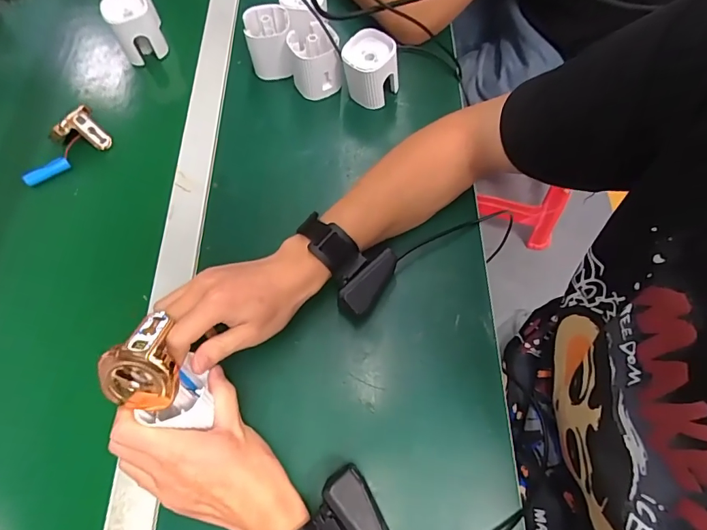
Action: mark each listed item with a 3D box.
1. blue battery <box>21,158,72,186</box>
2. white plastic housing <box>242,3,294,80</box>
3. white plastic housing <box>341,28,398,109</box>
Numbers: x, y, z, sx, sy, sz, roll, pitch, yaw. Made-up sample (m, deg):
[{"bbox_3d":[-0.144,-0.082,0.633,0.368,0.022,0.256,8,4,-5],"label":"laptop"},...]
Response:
[{"bbox_3d":[-0.352,-0.107,0.488,0.050,0.014,0.011,-32,66,-14],"label":"blue battery"},{"bbox_3d":[-0.101,-0.270,0.521,0.054,0.063,0.059,-9,62,-4],"label":"white plastic housing"},{"bbox_3d":[0.018,-0.226,0.497,0.055,0.067,0.053,-1,62,1],"label":"white plastic housing"}]

